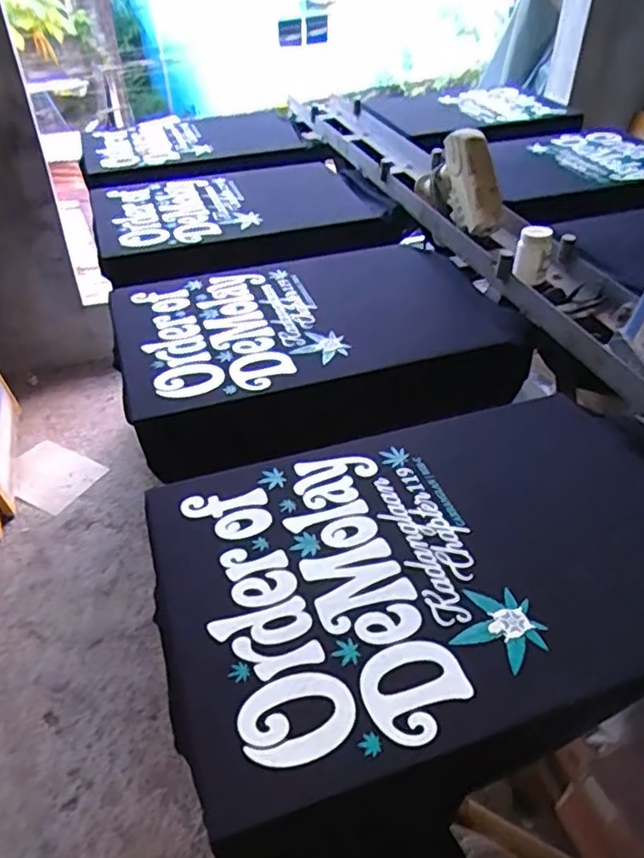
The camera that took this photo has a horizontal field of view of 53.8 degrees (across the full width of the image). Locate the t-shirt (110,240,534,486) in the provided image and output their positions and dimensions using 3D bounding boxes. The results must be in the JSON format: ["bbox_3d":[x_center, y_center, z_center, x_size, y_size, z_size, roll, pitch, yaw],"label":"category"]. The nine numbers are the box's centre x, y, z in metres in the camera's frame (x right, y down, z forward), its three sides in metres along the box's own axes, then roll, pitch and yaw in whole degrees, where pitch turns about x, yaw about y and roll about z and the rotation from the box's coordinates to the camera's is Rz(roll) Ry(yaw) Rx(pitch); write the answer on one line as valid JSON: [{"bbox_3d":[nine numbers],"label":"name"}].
[{"bbox_3d":[-0.002,-0.159,1.161,0.699,0.151,0.436,-13,43,-14],"label":"t-shirt"}]

